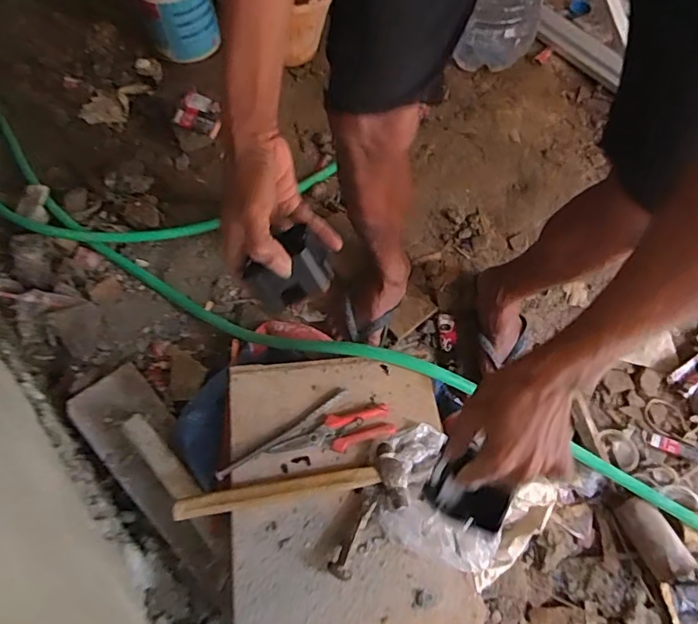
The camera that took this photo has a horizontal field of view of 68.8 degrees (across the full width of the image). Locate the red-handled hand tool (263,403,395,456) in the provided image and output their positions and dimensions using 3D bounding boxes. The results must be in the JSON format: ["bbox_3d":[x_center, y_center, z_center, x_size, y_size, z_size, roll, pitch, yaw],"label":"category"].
[{"bbox_3d":[-0.023,0.167,0.703,0.170,0.019,0.049,-9,62,-6],"label":"red-handled hand tool"}]

